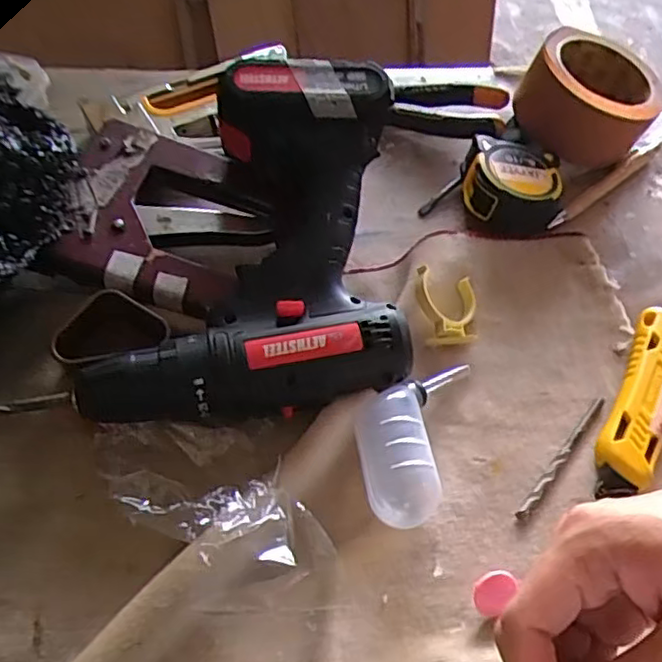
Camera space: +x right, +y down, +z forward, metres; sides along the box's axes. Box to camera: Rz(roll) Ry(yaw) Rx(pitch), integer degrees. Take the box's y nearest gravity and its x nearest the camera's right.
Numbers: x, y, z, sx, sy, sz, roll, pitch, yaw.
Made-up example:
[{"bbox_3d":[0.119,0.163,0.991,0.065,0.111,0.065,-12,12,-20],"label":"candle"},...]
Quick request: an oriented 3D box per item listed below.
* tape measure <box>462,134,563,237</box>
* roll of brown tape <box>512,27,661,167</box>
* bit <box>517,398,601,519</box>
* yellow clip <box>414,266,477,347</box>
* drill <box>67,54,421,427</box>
[{"bbox_3d":[0.129,-0.102,0.463,0.068,0.034,0.071,2,56,-3],"label":"tape measure"},{"bbox_3d":[0.203,-0.186,0.501,0.096,0.063,0.098,33,60,17],"label":"roll of brown tape"},{"bbox_3d":[0.132,0.070,0.369,0.006,0.004,0.096,37,61,19],"label":"bit"},{"bbox_3d":[0.075,-0.017,0.409,0.042,0.024,0.047,-1,56,-5],"label":"yellow clip"},{"bbox_3d":[-0.052,-0.053,0.379,0.184,0.100,0.195,-2,56,-5],"label":"drill"}]

